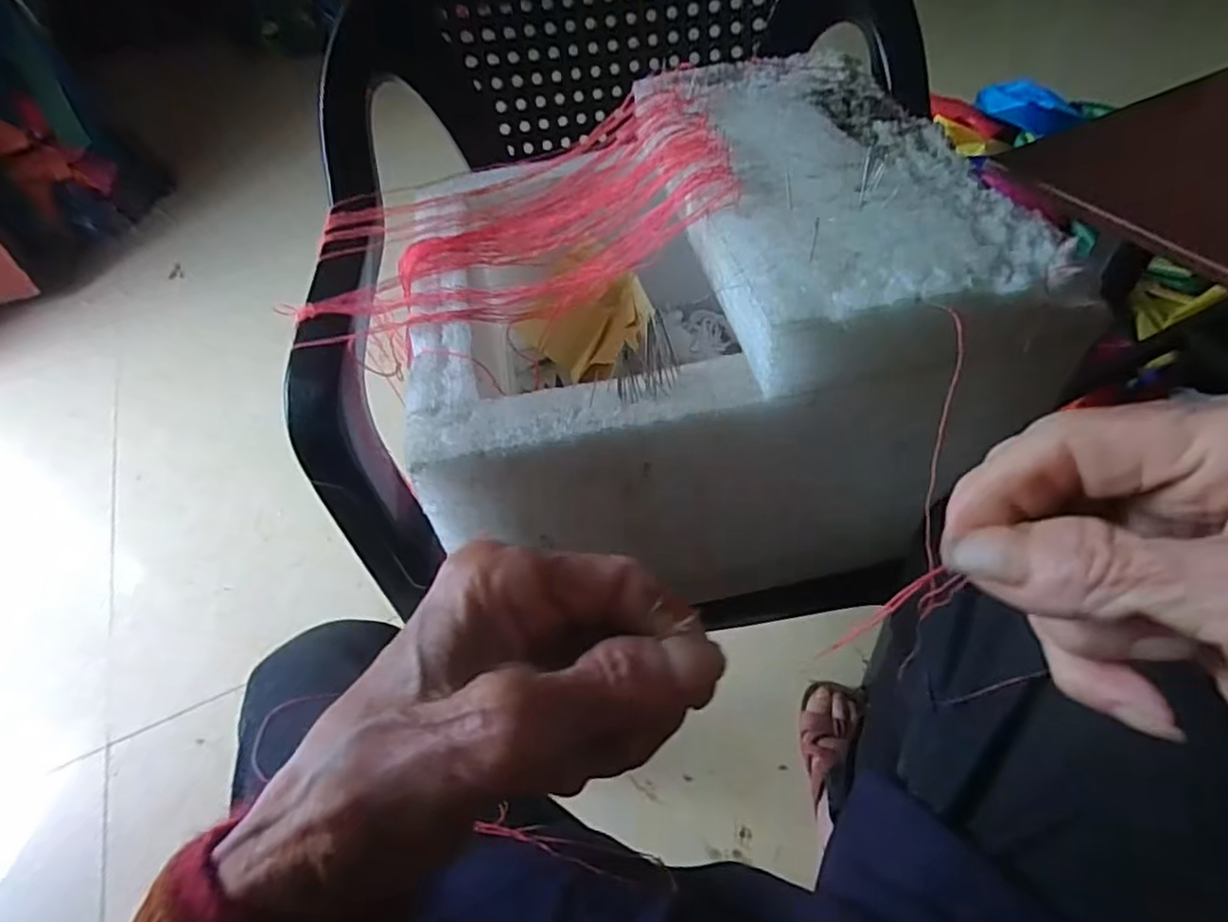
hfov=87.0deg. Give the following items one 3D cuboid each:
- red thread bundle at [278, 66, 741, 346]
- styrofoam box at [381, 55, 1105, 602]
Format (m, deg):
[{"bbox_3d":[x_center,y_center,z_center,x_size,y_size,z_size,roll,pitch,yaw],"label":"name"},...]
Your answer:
[{"bbox_3d":[-0.067,-0.163,0.419,0.262,0.080,0.189,-5,50,0],"label":"red thread bundle"},{"bbox_3d":[0.037,-0.109,0.410,0.337,0.146,0.306,-12,50,-6],"label":"styrofoam box"}]

